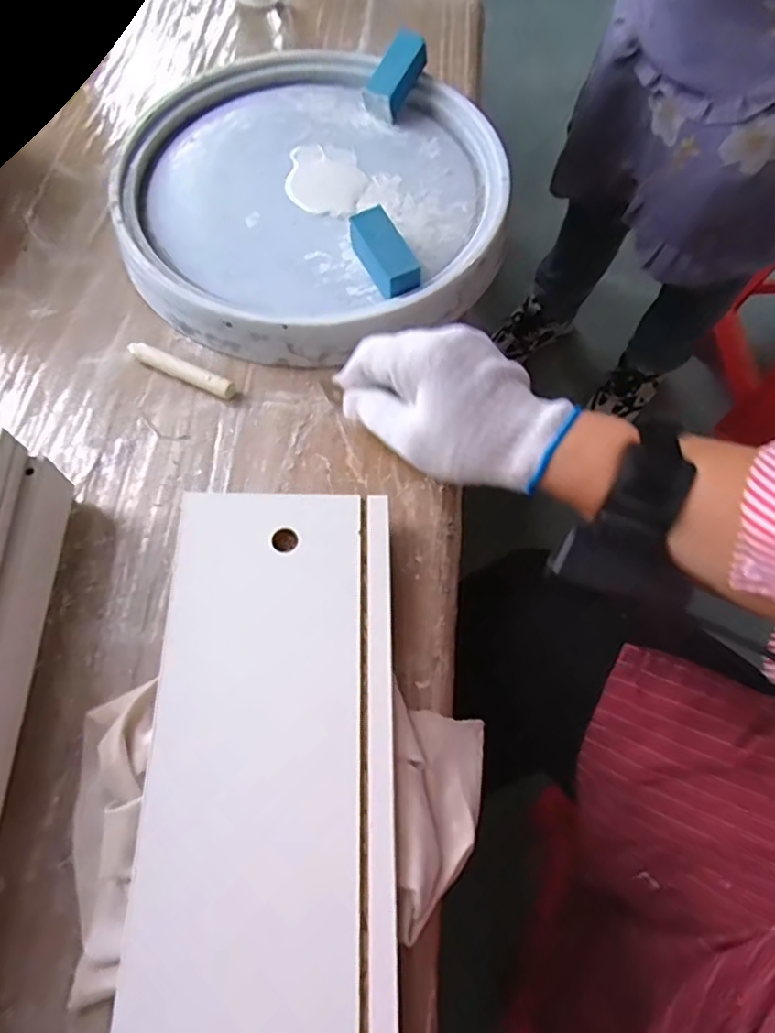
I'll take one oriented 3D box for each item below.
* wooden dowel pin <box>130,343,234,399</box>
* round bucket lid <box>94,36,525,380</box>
[{"bbox_3d":[-0.139,-0.099,0.403,0.080,0.013,0.012,25,68,10],"label":"wooden dowel pin"},{"bbox_3d":[-0.055,-0.245,0.451,0.277,0.045,0.284,0,66,0],"label":"round bucket lid"}]

